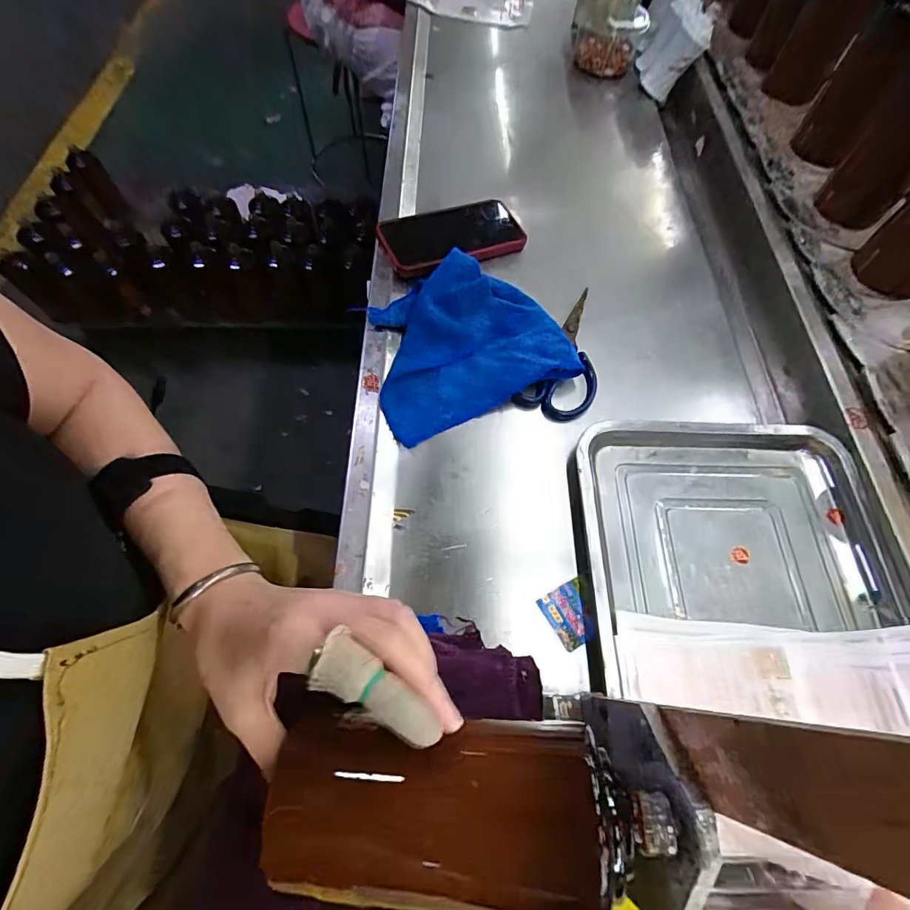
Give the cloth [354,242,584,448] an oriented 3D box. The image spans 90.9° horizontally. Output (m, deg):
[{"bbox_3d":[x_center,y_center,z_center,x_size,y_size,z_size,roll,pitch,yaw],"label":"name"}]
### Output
[{"bbox_3d":[0.004,-0.118,0.453,0.196,0.034,0.164,-24,67,-13],"label":"cloth"}]

